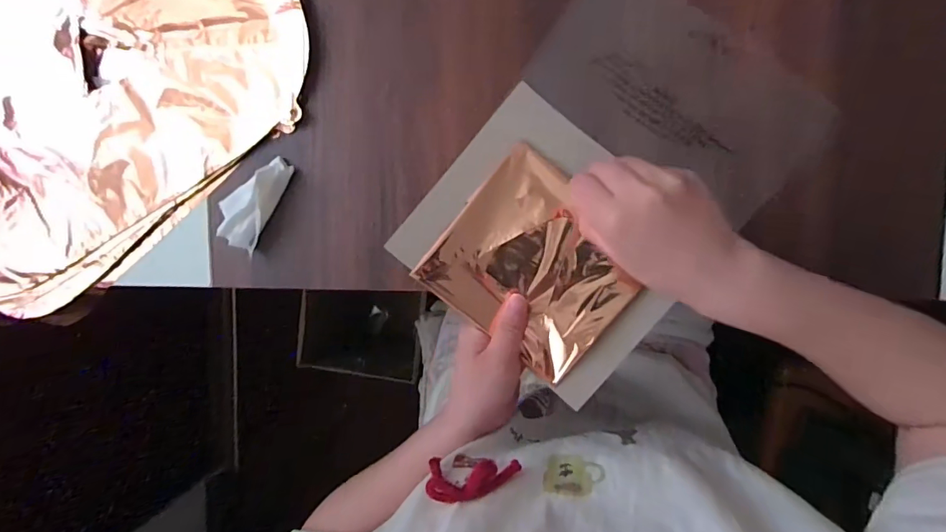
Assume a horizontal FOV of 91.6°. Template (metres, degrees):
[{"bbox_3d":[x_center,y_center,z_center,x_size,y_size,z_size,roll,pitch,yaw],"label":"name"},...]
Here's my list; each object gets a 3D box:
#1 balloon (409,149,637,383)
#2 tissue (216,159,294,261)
[{"bbox_3d":[0.047,0.000,0.344,0.137,0.018,0.125,39,99,2],"label":"balloon"},{"bbox_3d":[-0.183,-0.055,0.371,0.042,0.023,0.079,30,98,3],"label":"tissue"}]

